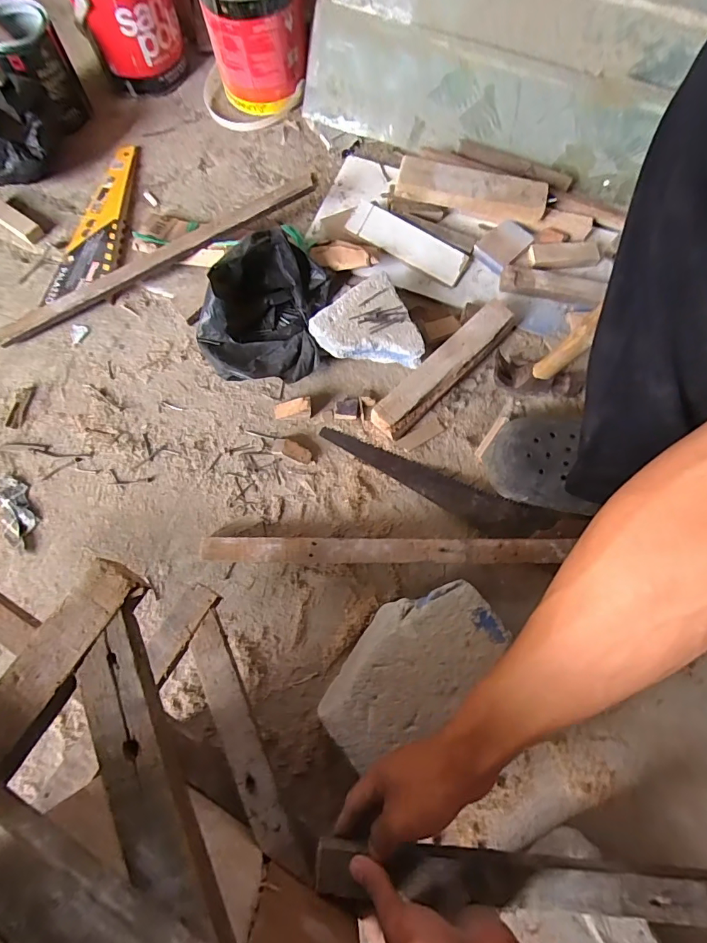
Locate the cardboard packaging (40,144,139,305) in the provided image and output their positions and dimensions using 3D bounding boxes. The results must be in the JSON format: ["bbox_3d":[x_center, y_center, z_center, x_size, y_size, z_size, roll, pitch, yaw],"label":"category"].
[{"bbox_3d":[-0.385,-0.384,0.671,0.086,0.016,0.302,10,74,2],"label":"cardboard packaging"}]

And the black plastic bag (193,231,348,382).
[{"bbox_3d":[-0.111,-0.213,0.573,0.170,0.108,0.185,5,74,0],"label":"black plastic bag"}]

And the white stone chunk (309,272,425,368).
[{"bbox_3d":[0.015,-0.181,0.582,0.128,0.069,0.128,-22,75,-7],"label":"white stone chunk"}]

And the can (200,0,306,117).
[{"bbox_3d":[-0.153,-0.701,0.695,0.154,0.169,0.135,-13,74,-5],"label":"can"}]

